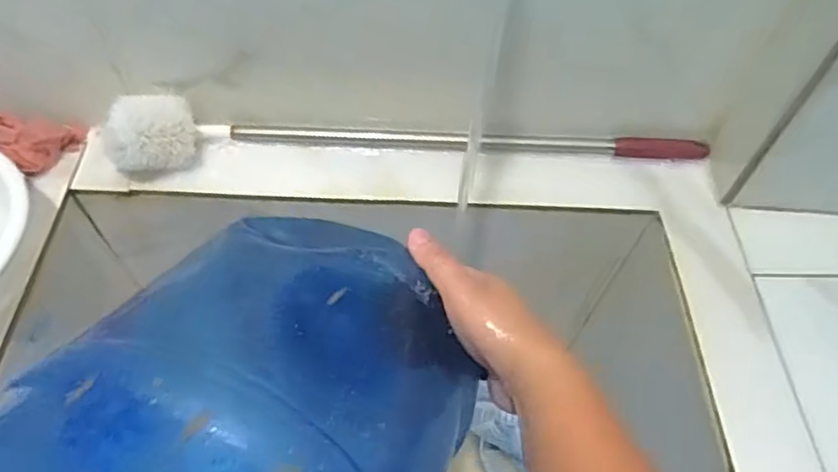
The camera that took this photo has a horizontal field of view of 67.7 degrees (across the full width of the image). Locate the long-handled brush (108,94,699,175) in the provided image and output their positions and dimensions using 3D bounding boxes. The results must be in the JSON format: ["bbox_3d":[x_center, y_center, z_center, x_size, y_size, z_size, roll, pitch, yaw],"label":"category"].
[{"bbox_3d":[0.002,-0.106,0.627,0.603,0.069,0.070,-2,55,-6],"label":"long-handled brush"}]

